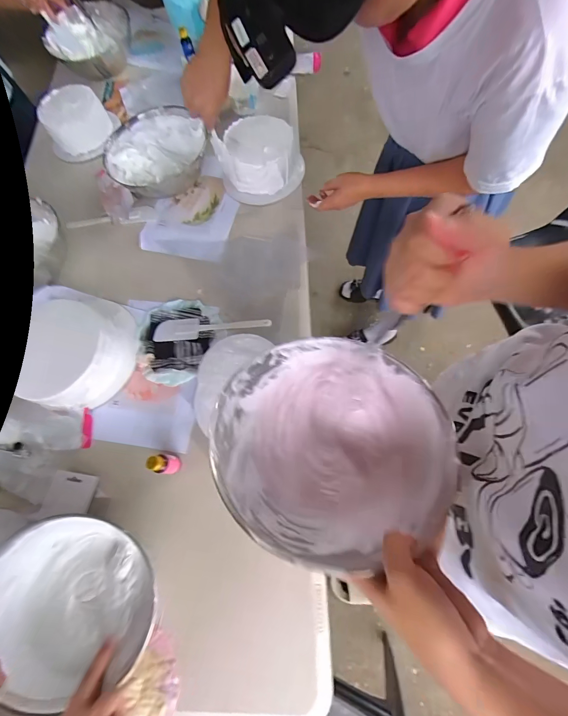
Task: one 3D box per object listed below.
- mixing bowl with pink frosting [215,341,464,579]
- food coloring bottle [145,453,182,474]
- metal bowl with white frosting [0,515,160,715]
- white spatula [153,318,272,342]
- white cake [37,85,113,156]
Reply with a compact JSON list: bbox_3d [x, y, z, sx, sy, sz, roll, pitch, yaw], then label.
[{"bbox_3d":[0.048,0.082,0.365,0.230,0.097,0.224,-1,70,2],"label":"mixing bowl with pink frosting"},{"bbox_3d":[-0.197,0.179,0.580,0.035,0.084,0.030,12,71,7],"label":"food coloring bottle"},{"bbox_3d":[-0.318,0.361,0.514,0.221,0.096,0.222,-1,70,2],"label":"metal bowl with white frosting"},{"bbox_3d":[-0.147,-0.061,0.694,0.237,0.010,0.047,-1,70,2],"label":"white spatula"},{"bbox_3d":[-0.553,-0.638,0.908,0.151,0.093,0.135,-32,72,-9],"label":"white cake"}]

